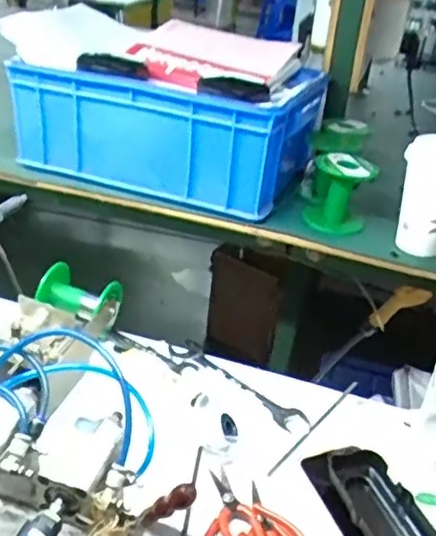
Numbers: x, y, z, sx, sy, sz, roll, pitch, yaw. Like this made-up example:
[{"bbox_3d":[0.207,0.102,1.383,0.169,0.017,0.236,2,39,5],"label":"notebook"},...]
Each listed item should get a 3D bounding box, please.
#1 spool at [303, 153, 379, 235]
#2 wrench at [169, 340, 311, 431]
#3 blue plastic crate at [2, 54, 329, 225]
[{"bbox_3d":[0.137,-0.085,0.693,0.066,0.075,0.082,11,31,7],"label":"spool"},{"bbox_3d":[0.019,0.120,0.664,0.172,0.012,0.033,29,37,32],"label":"wrench"},{"bbox_3d":[-0.055,-0.181,0.759,0.317,0.120,0.202,17,32,16],"label":"blue plastic crate"}]

